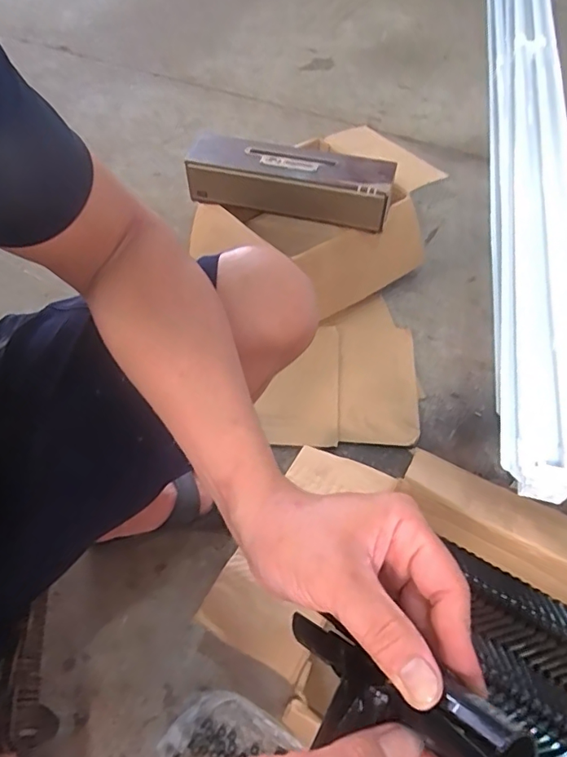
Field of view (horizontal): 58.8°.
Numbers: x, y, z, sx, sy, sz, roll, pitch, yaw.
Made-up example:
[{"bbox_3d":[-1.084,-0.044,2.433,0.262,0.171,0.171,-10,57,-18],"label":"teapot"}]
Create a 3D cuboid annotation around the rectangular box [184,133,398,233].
[{"bbox_3d":[0.012,-0.372,0.944,0.385,0.084,0.114,16,54,12],"label":"rectangular box"}]

